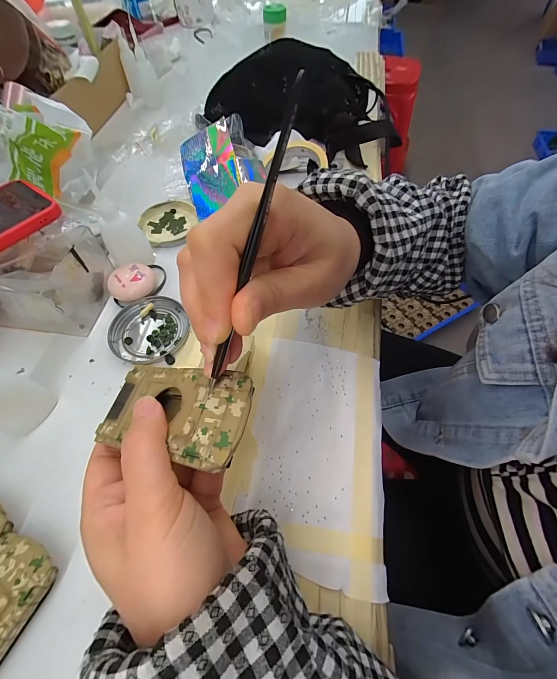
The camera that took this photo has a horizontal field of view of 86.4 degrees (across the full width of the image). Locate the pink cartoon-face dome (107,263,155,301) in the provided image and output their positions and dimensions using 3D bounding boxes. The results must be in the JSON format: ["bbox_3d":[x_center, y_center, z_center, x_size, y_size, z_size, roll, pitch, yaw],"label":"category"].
[{"bbox_3d":[-0.162,-0.062,0.328,0.047,0.022,0.039,-21,62,-11],"label":"pink cartoon-face dome"}]

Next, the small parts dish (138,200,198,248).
[{"bbox_3d":[-0.143,-0.154,0.393,0.071,0.012,0.076,0,60,1],"label":"small parts dish"}]

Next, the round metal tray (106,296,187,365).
[{"bbox_3d":[-0.135,-0.011,0.308,0.075,0.007,0.074,0,60,1],"label":"round metal tray"}]

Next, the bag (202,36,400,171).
[{"bbox_3d":[0.027,-0.374,0.469,0.310,0.095,0.148,8,60,6],"label":"bag"}]

